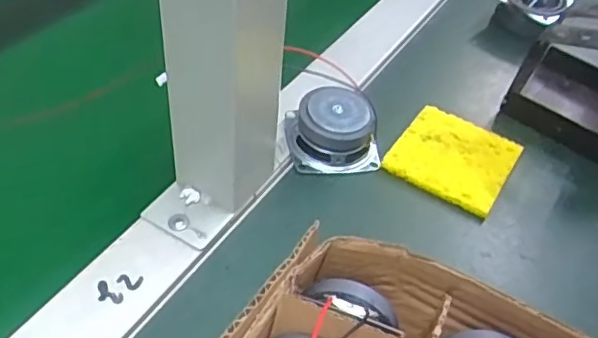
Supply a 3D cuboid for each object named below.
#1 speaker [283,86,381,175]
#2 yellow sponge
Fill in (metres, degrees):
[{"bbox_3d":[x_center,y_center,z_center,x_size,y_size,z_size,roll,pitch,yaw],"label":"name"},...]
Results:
[{"bbox_3d":[0.021,-0.023,0.349,0.052,0.030,0.044,0,48,-7],"label":"speaker"},{"bbox_3d":[0.092,-0.007,0.359,0.065,0.011,0.062,28,50,18],"label":"yellow sponge"}]

